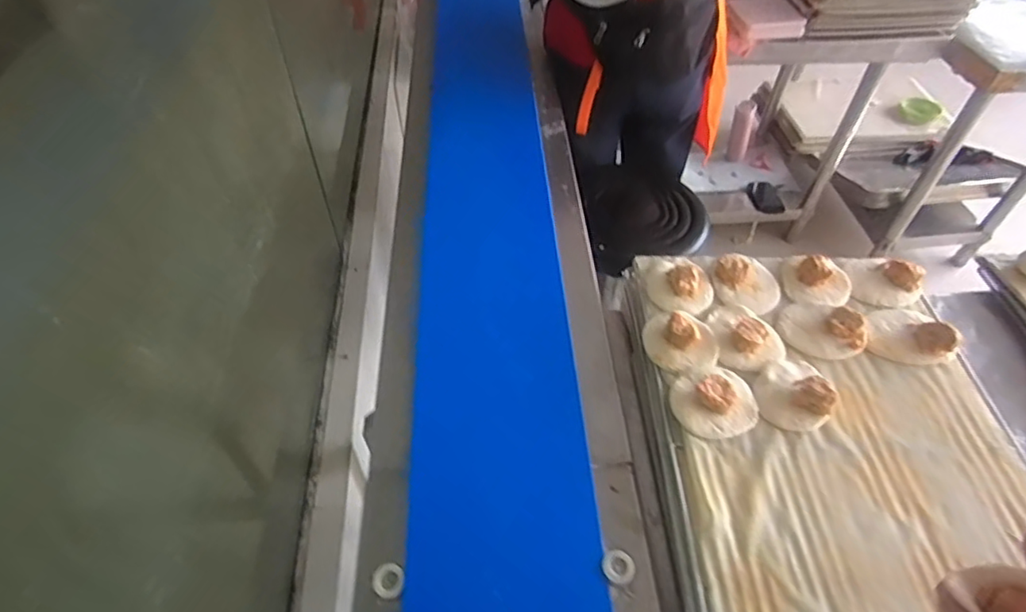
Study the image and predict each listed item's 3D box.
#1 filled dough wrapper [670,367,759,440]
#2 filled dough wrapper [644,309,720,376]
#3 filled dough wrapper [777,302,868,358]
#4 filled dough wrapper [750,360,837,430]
[{"bbox_3d":[0.236,0.106,0.680,0.097,0.029,0.087,-13,51,-12],"label":"filled dough wrapper"},{"bbox_3d":[0.215,0.039,0.742,0.088,0.040,0.096,1,50,-1],"label":"filled dough wrapper"},{"bbox_3d":[0.403,0.026,0.760,0.104,0.033,0.093,36,58,26],"label":"filled dough wrapper"},{"bbox_3d":[0.329,0.096,0.691,0.079,0.034,0.094,0,50,-1],"label":"filled dough wrapper"}]

